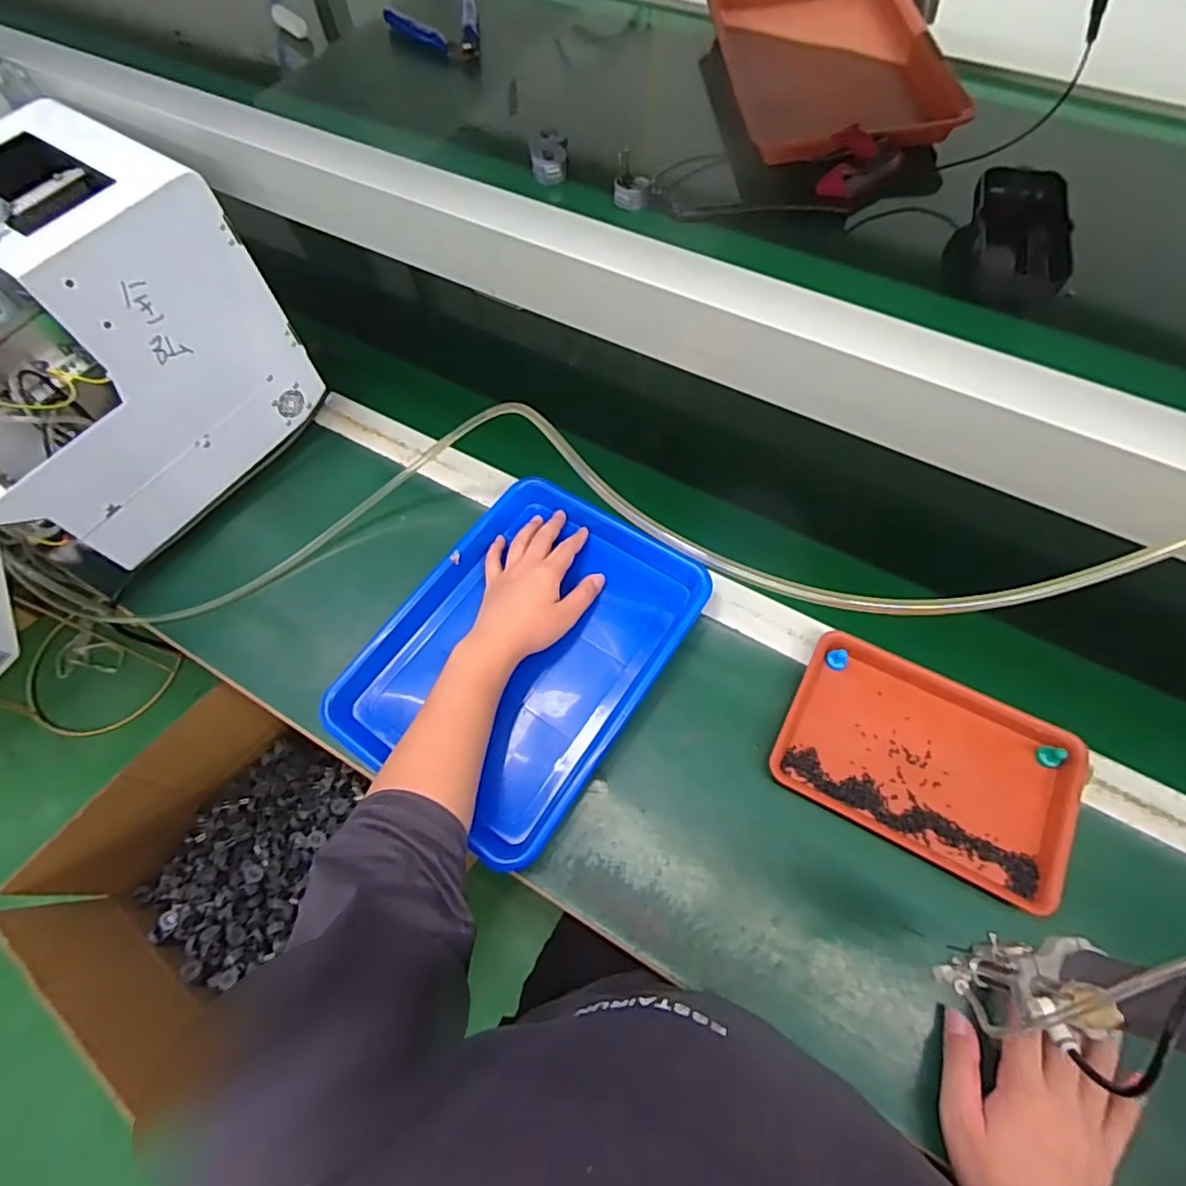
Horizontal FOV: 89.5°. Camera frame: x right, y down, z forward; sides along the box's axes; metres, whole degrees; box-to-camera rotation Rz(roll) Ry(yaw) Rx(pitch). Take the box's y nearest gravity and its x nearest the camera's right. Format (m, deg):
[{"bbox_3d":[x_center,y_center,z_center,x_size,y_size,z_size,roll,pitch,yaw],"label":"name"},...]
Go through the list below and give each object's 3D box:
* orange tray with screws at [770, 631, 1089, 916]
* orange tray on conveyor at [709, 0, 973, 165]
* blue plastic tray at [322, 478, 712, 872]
[{"bbox_3d":[0.291,0.147,0.527,0.233,0.024,0.155,26,67,13],"label":"orange tray with screws"},{"bbox_3d":[0.182,-0.407,0.466,0.152,0.037,0.233,-3,64,0],"label":"orange tray on conveyor"},{"bbox_3d":[-0.067,0.050,0.594,0.254,0.048,0.341,32,69,16],"label":"blue plastic tray"}]

